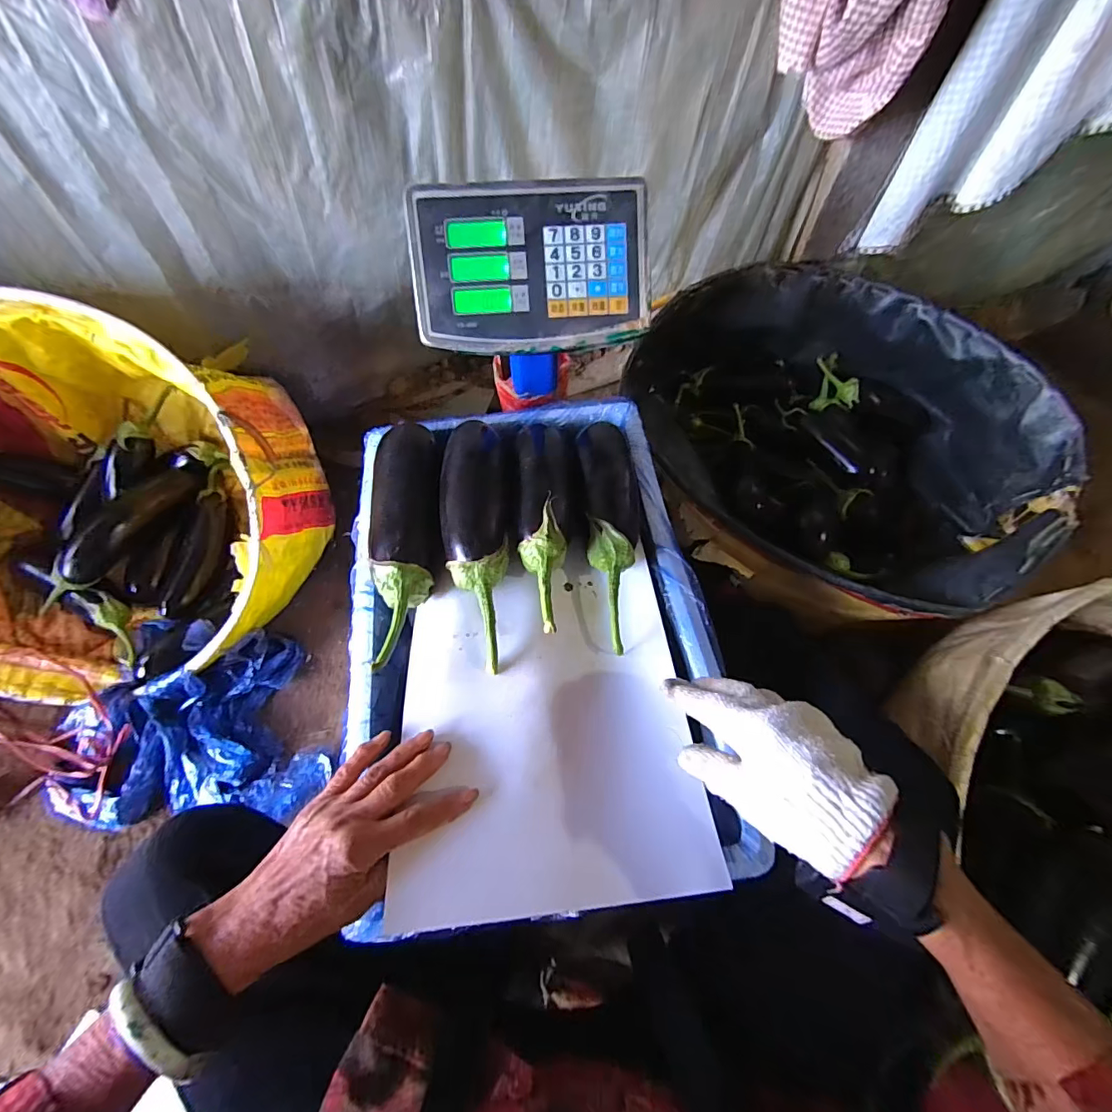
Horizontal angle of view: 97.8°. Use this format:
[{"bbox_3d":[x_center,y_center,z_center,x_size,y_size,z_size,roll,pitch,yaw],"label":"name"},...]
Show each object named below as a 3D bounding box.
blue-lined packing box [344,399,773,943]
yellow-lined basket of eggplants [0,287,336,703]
[{"bbox_3d":[-0.031,0.039,0.473,0.337,0.093,0.505,-8,66,-1],"label":"blue-lined packing box"},{"bbox_3d":[-0.751,-0.063,0.696,0.711,0.323,0.481,-8,66,-1],"label":"yellow-lined basket of eggplants"}]

